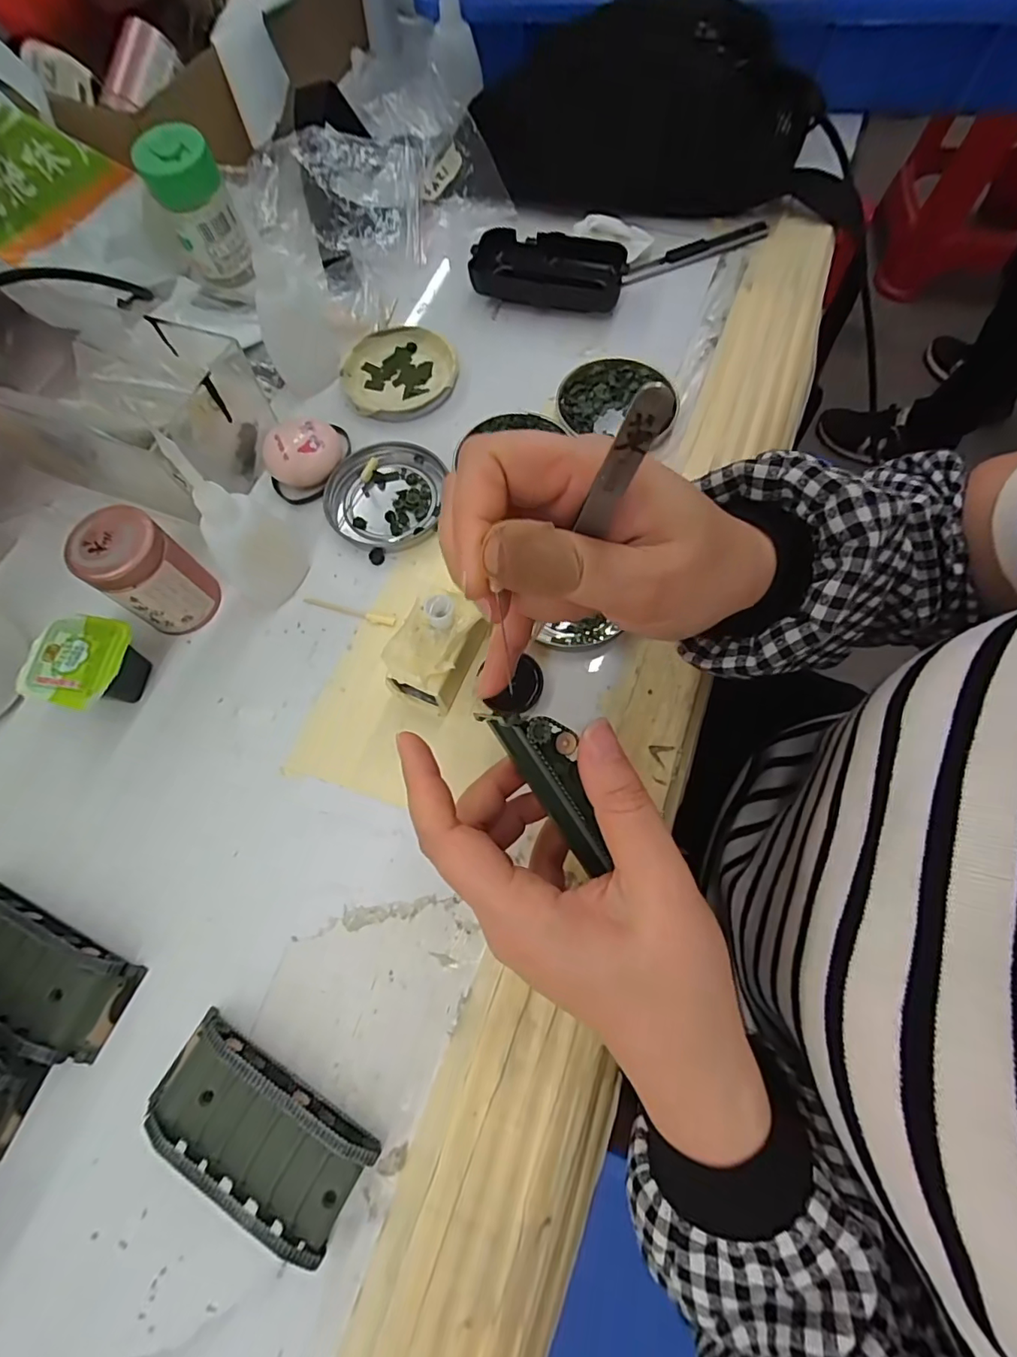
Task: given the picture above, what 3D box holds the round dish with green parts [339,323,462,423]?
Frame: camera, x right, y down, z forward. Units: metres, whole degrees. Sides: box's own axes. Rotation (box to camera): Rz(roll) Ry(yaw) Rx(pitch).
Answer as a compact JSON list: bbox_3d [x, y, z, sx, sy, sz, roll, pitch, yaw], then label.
[{"bbox_3d":[-0.077,-0.217,0.380,0.079,0.012,0.076,-1,70,2],"label":"round dish with green parts"}]

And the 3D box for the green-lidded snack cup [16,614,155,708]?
[{"bbox_3d":[-0.224,-0.004,0.295,0.048,0.040,0.050,10,71,8],"label":"green-lidded snack cup"}]

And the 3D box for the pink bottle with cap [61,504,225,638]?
[{"bbox_3d":[-0.197,-0.057,0.298,0.041,0.067,0.044,37,76,16],"label":"pink bottle with cap"}]

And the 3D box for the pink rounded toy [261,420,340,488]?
[{"bbox_3d":[-0.132,-0.146,0.348,0.049,0.023,0.037,-24,68,-9],"label":"pink rounded toy"}]

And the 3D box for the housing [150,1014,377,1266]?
[{"bbox_3d":[-0.108,0.192,0.227,0.096,0.020,0.044,29,70,13],"label":"housing"}]

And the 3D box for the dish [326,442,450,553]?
[{"bbox_3d":[-0.080,-0.118,0.345,0.071,0.007,0.078,5,67,3],"label":"dish"}]

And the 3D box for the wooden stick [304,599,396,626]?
[{"bbox_3d":[-0.095,-0.040,0.320,0.058,0.004,0.006,14,68,7],"label":"wooden stick"}]

